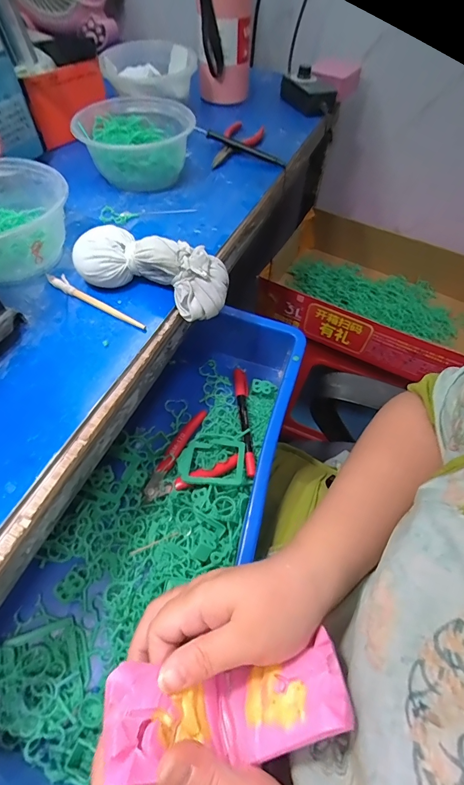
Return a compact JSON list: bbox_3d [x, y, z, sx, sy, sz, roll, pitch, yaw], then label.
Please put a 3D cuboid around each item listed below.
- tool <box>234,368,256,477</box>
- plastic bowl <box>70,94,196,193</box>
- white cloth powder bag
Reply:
[{"bbox_3d":[0.015,0.028,0.423,0.015,0.012,0.142,-2,56,-4],"label":"tool"},{"bbox_3d":[-0.109,-0.287,0.429,0.129,0.064,0.104,5,56,1],"label":"plastic bowl"},{"bbox_3d":[-0.072,-0.110,0.328,0.135,0.043,0.051,15,56,7],"label":"white cloth powder bag"}]

